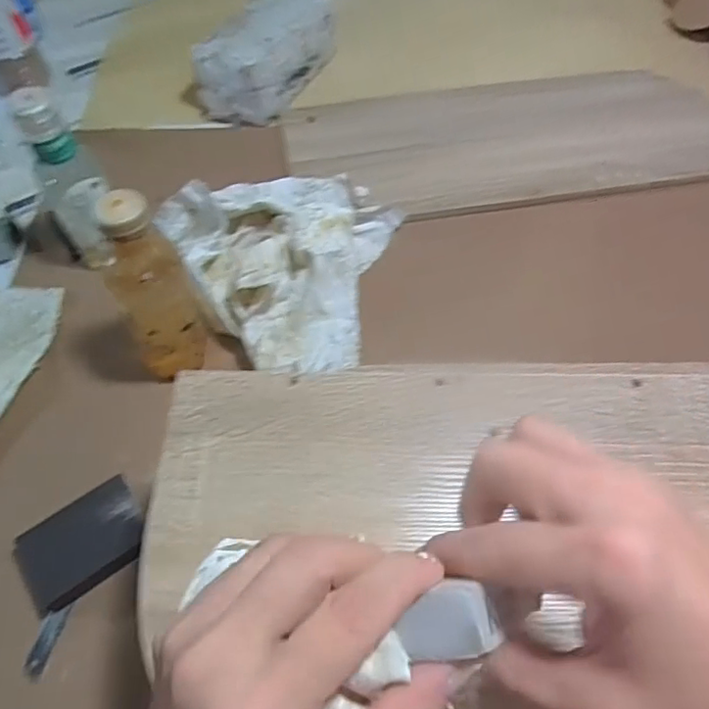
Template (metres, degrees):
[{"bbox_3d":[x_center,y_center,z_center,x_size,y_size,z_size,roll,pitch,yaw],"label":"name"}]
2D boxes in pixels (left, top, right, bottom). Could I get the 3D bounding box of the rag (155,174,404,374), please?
[{"bbox_3d":[-0.076,-0.087,0.613,0.236,0.088,0.231,1,59,3],"label":"rag"}]

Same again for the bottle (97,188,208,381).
[{"bbox_3d":[-0.182,-0.058,0.517,0.071,0.195,0.064,-25,61,-13],"label":"bottle"}]

